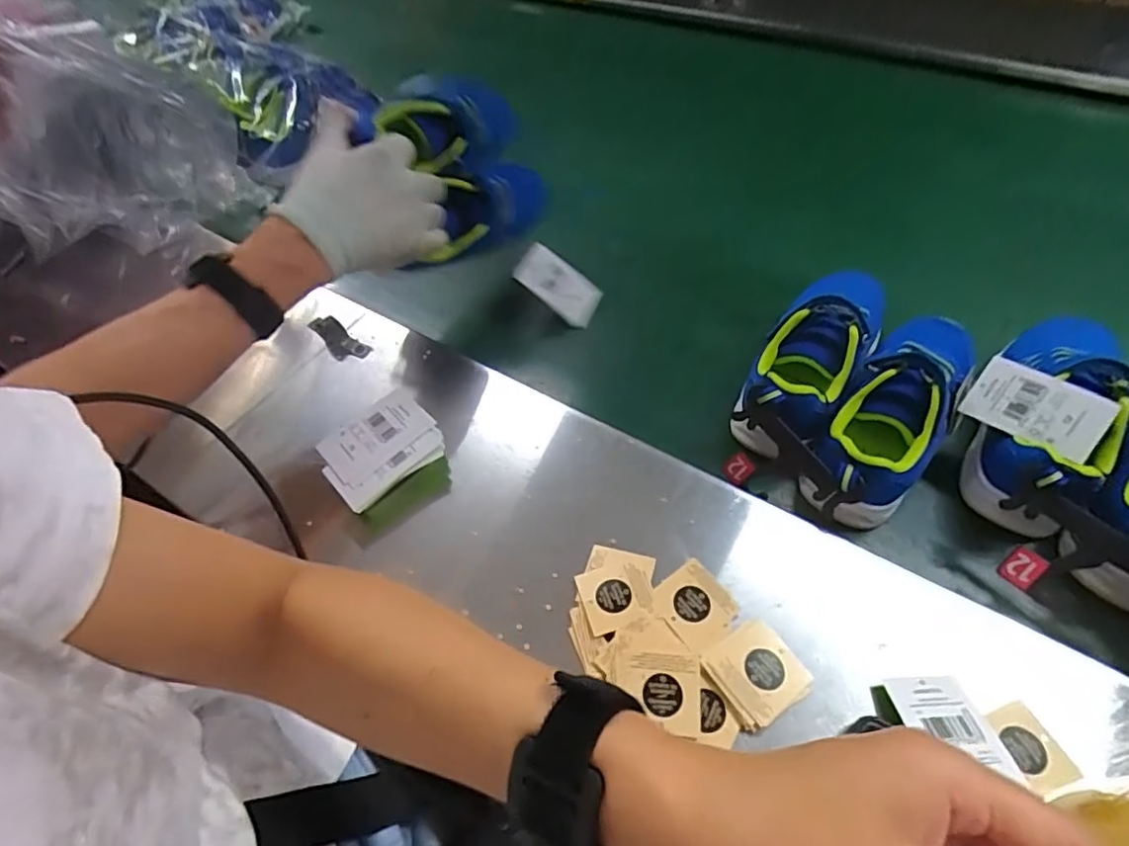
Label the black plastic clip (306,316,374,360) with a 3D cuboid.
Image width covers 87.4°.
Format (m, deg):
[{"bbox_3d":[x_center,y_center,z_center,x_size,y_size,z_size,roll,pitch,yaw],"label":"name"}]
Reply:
[{"bbox_3d":[-0.215,-0.079,0.556,0.069,0.020,0.025,31,61,25],"label":"black plastic clip"}]

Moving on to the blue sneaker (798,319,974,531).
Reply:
[{"bbox_3d":[0.244,-0.004,0.441,0.074,0.068,0.184,35,62,26],"label":"blue sneaker"}]

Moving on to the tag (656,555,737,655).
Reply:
[{"bbox_3d":[0.084,0.117,0.378,0.044,0.004,0.047,-33,62,-22],"label":"tag"}]

